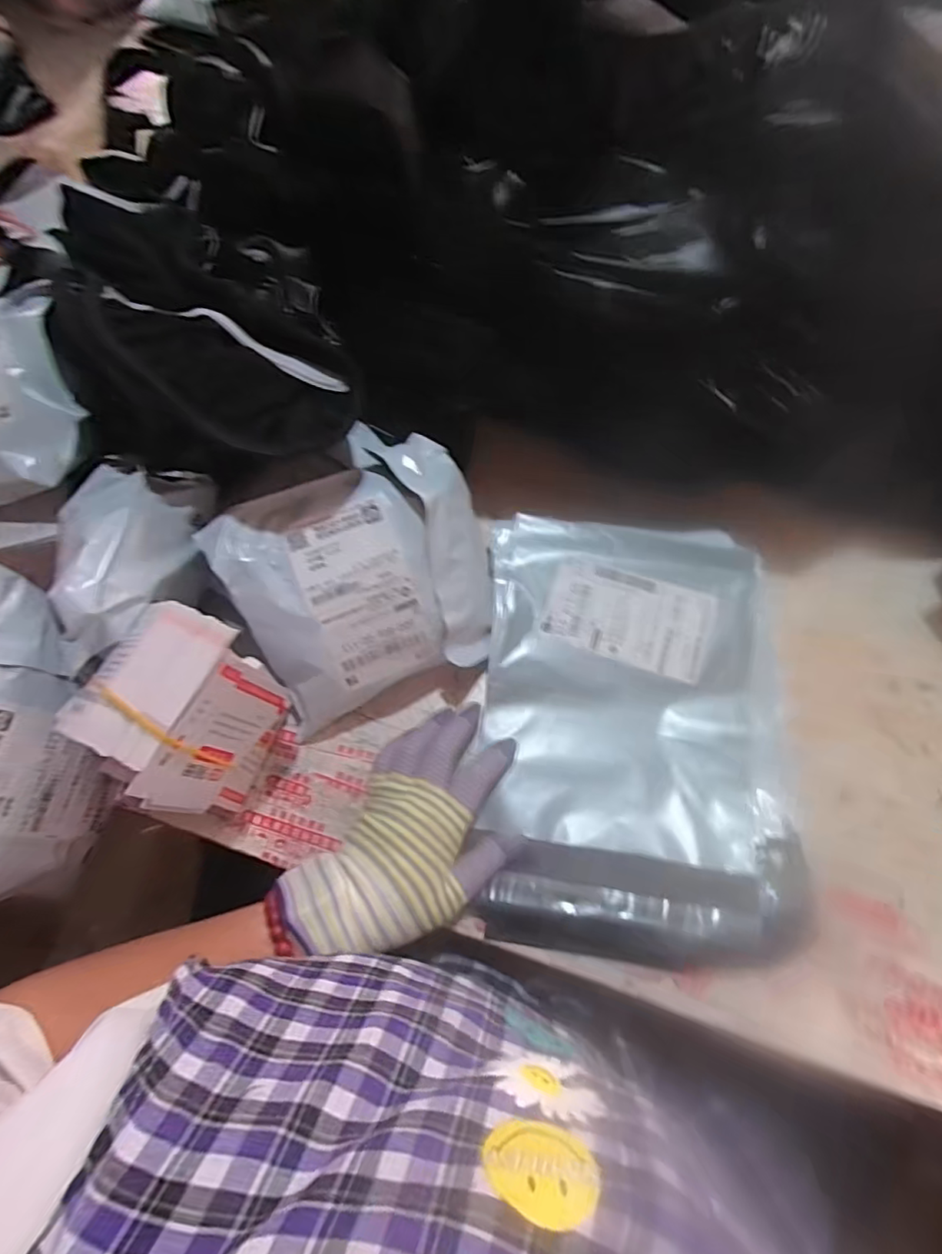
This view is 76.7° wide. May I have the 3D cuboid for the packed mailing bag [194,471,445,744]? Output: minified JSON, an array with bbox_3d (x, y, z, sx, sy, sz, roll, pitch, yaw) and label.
[{"bbox_3d":[-0.092,-0.019,0.429,0.143,0.039,0.166,-23,100,-2],"label":"packed mailing bag"}]

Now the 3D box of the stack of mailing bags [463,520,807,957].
[{"bbox_3d":[0.123,0.067,0.451,0.218,0.023,0.320,2,67,0],"label":"stack of mailing bags"}]

